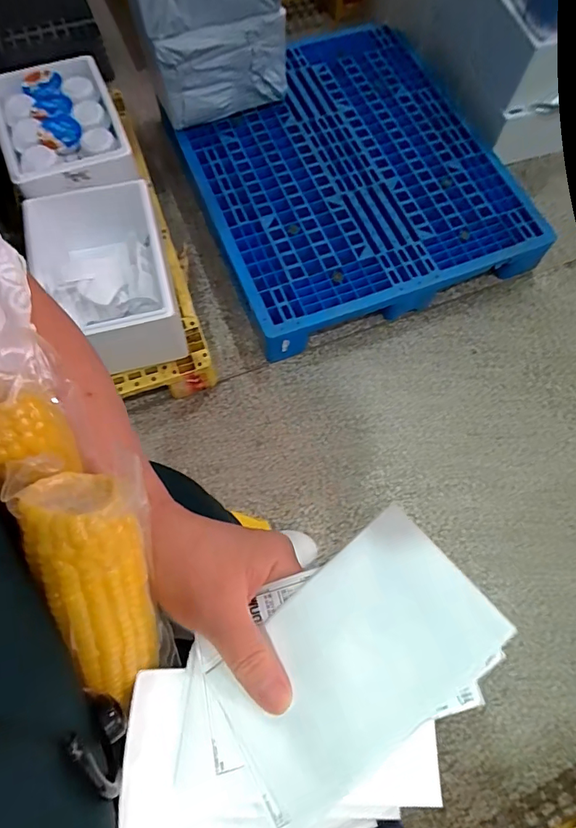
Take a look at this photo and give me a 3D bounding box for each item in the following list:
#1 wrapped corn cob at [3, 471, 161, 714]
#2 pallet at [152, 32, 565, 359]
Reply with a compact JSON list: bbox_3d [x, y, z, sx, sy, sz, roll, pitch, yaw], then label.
[{"bbox_3d":[-0.080,0.077,0.200,0.039,0.035,0.105,-11,109,-6],"label":"wrapped corn cob"},{"bbox_3d":[0.195,-0.823,1.520,0.988,0.121,1.055,-22,74,-9],"label":"pallet"}]

